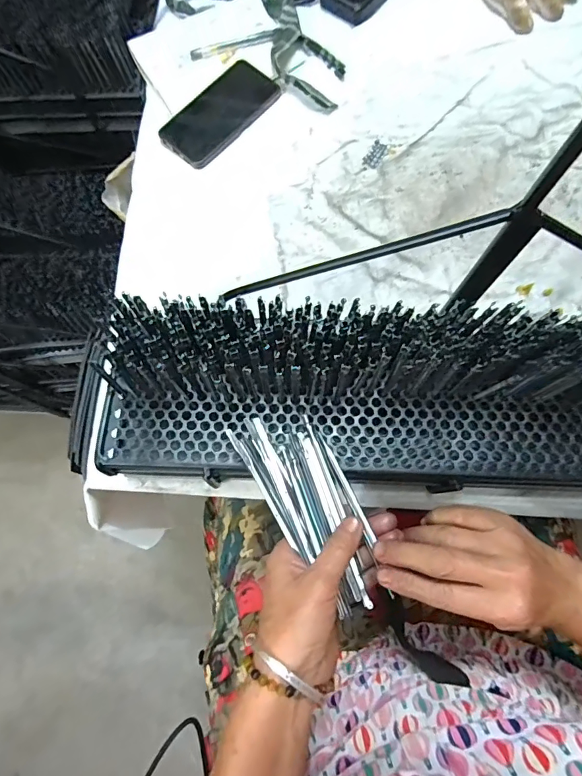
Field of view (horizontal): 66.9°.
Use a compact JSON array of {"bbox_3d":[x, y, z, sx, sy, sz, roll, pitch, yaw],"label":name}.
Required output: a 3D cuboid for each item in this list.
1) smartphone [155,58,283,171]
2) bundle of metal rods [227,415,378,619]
[{"bbox_3d":[-0.094,-0.358,0.572,0.082,0.009,0.161,40,79,11],"label":"smartphone"},{"bbox_3d":[0.015,0.082,0.347,0.065,0.024,0.147,-31,76,-7],"label":"bundle of metal rods"}]

